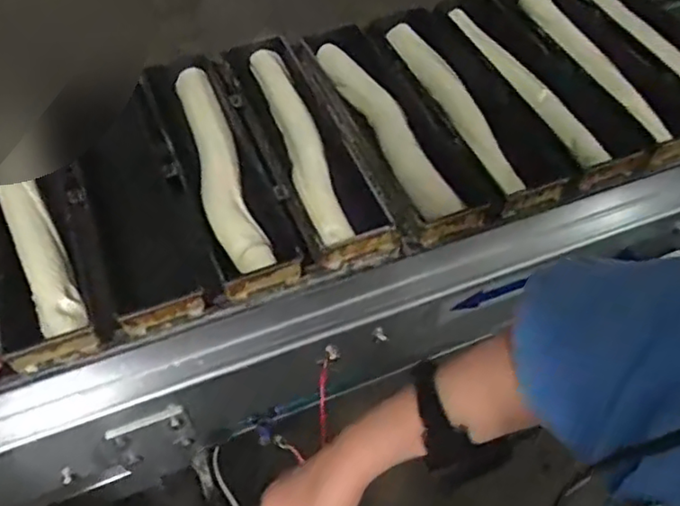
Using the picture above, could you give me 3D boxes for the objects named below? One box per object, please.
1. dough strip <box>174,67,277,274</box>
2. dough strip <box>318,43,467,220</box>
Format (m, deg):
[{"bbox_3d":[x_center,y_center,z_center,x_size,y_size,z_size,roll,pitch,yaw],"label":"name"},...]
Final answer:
[{"bbox_3d":[-0.155,-0.116,0.808,0.056,0.023,0.353,-16,55,-11],"label":"dough strip"},{"bbox_3d":[0.064,-0.170,0.866,0.058,0.035,0.346,-21,56,-13],"label":"dough strip"}]

